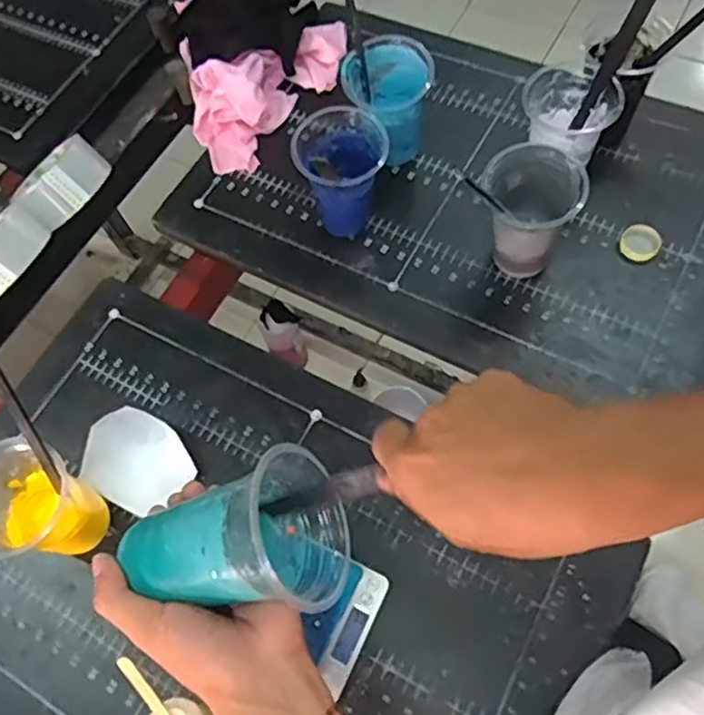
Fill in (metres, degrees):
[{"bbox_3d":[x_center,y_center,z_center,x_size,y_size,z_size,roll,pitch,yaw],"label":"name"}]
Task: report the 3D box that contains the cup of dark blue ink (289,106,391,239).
[{"bbox_3d":[-0.009,-0.180,0.674,0.083,0.124,0.085,-1,64,3],"label":"cup of dark blue ink"}]

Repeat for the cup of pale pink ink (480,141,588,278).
[{"bbox_3d":[0.162,-0.133,0.632,0.089,0.105,0.088,23,69,16],"label":"cup of pale pink ink"}]

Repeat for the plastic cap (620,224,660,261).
[{"bbox_3d":[0.293,-0.117,0.682,0.040,0.011,0.038,-1,64,3],"label":"plastic cap"}]

